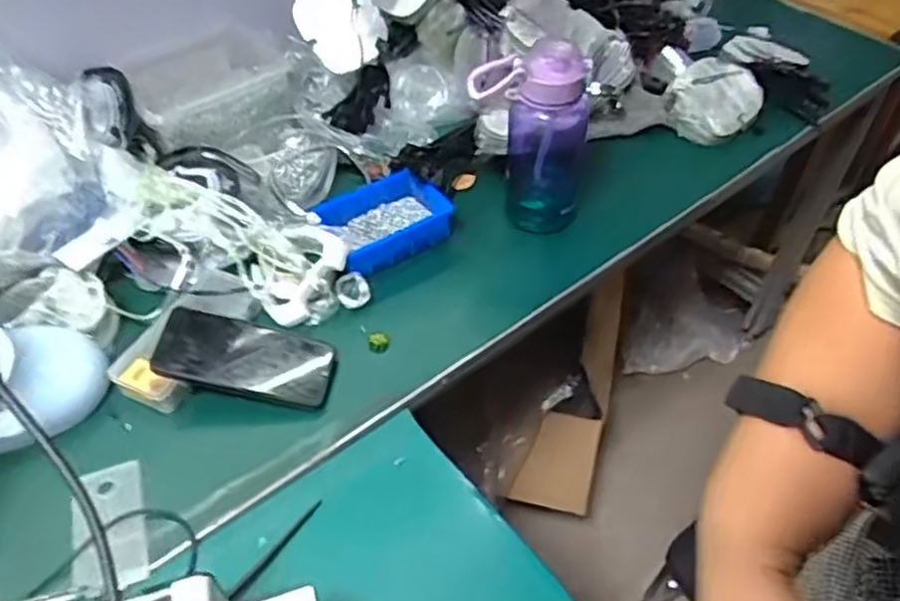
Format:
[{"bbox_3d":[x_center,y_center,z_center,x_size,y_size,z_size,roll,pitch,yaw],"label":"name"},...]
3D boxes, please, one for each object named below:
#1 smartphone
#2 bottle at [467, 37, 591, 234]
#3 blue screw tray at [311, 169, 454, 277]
[{"bbox_3d":[-0.199,0.056,0.707,0.167,0.016,0.076,14,58,-12],"label":"smartphone"},{"bbox_3d":[0.094,-0.196,0.824,0.129,0.222,0.094,8,49,7],"label":"bottle"},{"bbox_3d":[-0.074,-0.098,0.857,0.159,0.043,0.108,-25,53,-20],"label":"blue screw tray"}]

